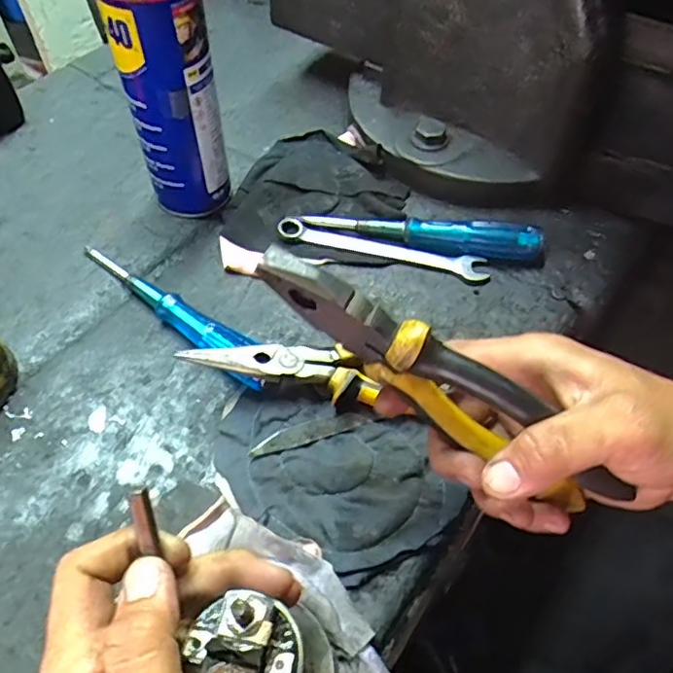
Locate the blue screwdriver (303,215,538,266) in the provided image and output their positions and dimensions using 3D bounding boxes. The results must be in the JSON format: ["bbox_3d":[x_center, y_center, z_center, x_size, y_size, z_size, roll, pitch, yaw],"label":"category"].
[{"bbox_3d":[0.066,-0.083,0.448,0.183,0.026,0.021,9,54,6],"label":"blue screwdriver"}]

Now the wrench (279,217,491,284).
[{"bbox_3d":[0.036,-0.068,0.457,0.166,0.015,0.024,14,55,10],"label":"wrench"}]

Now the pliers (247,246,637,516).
[{"bbox_3d":[0.050,0.022,0.263,0.195,0.043,0.016,36,56,-12],"label":"pliers"}]

